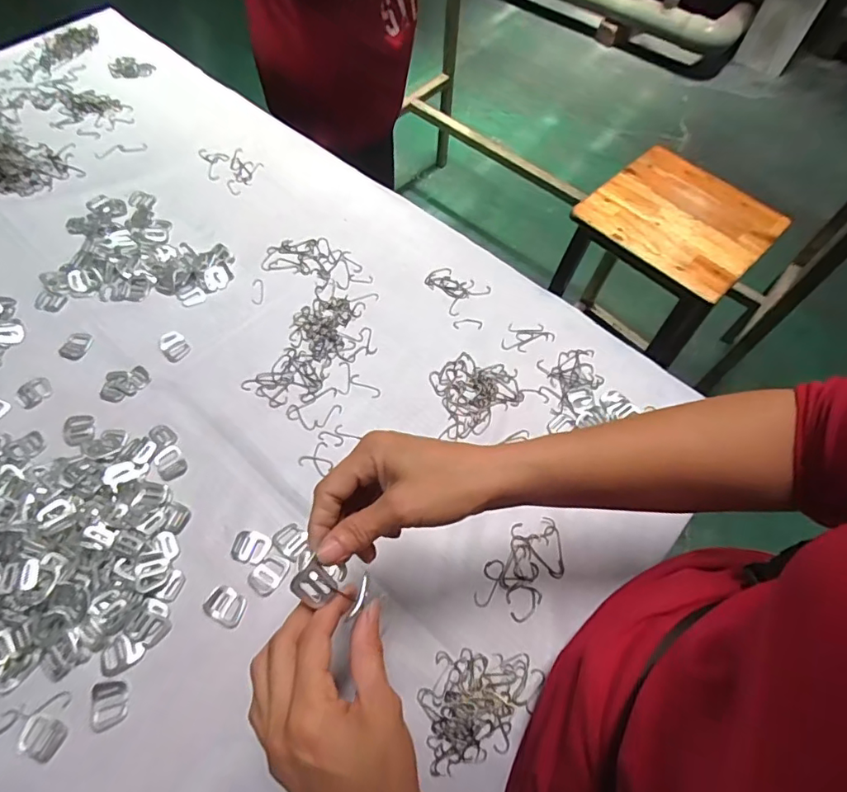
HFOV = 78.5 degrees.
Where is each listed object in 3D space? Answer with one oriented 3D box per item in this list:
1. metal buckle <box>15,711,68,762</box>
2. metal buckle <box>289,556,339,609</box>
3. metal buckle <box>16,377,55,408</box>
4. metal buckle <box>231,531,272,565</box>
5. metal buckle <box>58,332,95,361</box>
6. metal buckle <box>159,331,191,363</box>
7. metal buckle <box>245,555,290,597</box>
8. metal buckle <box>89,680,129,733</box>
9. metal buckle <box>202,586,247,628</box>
[{"bbox_3d":[-0.288,0.256,0.389,0.034,0.004,0.026,18,62,9],"label":"metal buckle"},{"bbox_3d":[-0.061,0.105,0.288,0.026,0.004,0.021,48,65,-21],"label":"metal buckle"},{"bbox_3d":[-0.398,-0.004,0.530,0.033,0.004,0.033,-39,69,-20],"label":"metal buckle"},{"bbox_3d":[-0.154,0.135,0.463,0.032,0.004,0.027,15,62,7],"label":"metal buckle"},{"bbox_3d":[-0.379,-0.055,0.564,0.031,0.004,0.034,11,61,5],"label":"metal buckle"},{"bbox_3d":[-0.273,-0.055,0.568,0.026,0.004,0.039,-33,67,-18],"label":"metal buckle"},{"bbox_3d":[-0.136,0.155,0.454,0.027,0.004,0.034,29,64,14],"label":"metal buckle"},{"bbox_3d":[-0.244,0.238,0.401,0.027,0.004,0.033,-10,62,-7],"label":"metal buckle"},{"bbox_3d":[-0.167,0.178,0.439,0.034,0.004,0.026,25,63,12],"label":"metal buckle"}]

